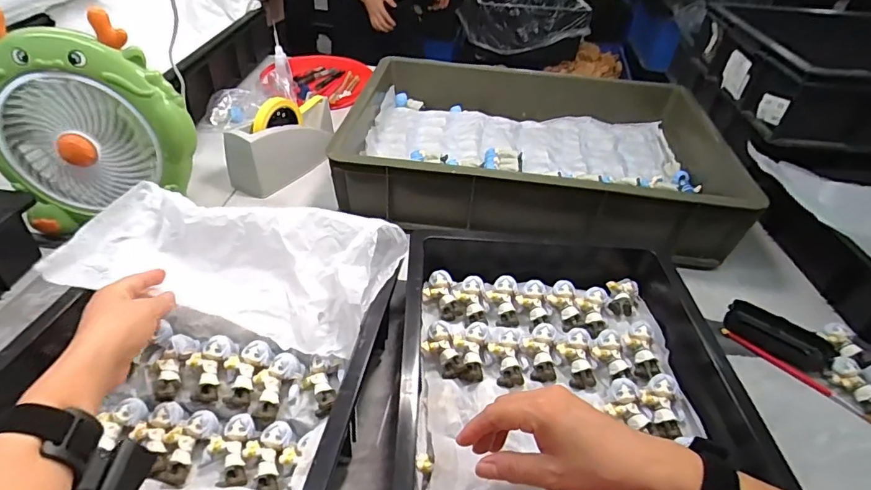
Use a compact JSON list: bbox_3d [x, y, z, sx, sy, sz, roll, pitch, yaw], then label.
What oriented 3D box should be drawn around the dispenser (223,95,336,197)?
[{"bbox_3d":[-0.251,-0.181,0.796,0.078,0.114,0.200,25,44,23],"label":"dispenser"}]

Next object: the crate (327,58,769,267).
[{"bbox_3d":[0.164,-0.182,0.808,0.585,0.125,0.400,8,40,4],"label":"crate"}]

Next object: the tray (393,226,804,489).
[{"bbox_3d":[0.120,0.149,0.441,0.302,0.077,0.467,3,40,-2],"label":"tray"}]

